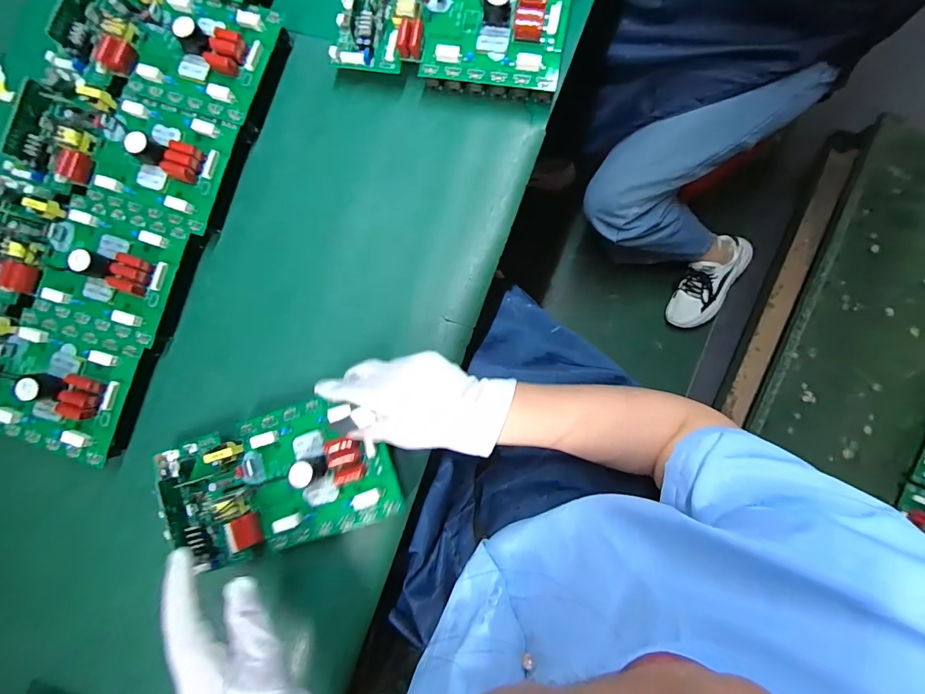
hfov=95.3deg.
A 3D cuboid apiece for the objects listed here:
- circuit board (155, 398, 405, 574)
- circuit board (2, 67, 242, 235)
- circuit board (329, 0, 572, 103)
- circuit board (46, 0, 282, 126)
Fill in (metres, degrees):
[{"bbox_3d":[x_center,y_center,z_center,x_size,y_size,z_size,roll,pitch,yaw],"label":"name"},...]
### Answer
[{"bbox_3d":[-0.170,0.125,0.385,0.203,0.041,0.121,-16,90,2],"label":"circuit board"},{"bbox_3d":[-0.342,-0.205,0.429,0.210,0.040,0.123,19,88,5],"label":"circuit board"},{"bbox_3d":[-0.011,-0.327,0.413,0.229,0.049,0.120,11,87,4],"label":"circuit board"},{"bbox_3d":[-0.305,-0.306,0.433,0.209,0.036,0.132,17,88,4],"label":"circuit board"}]

